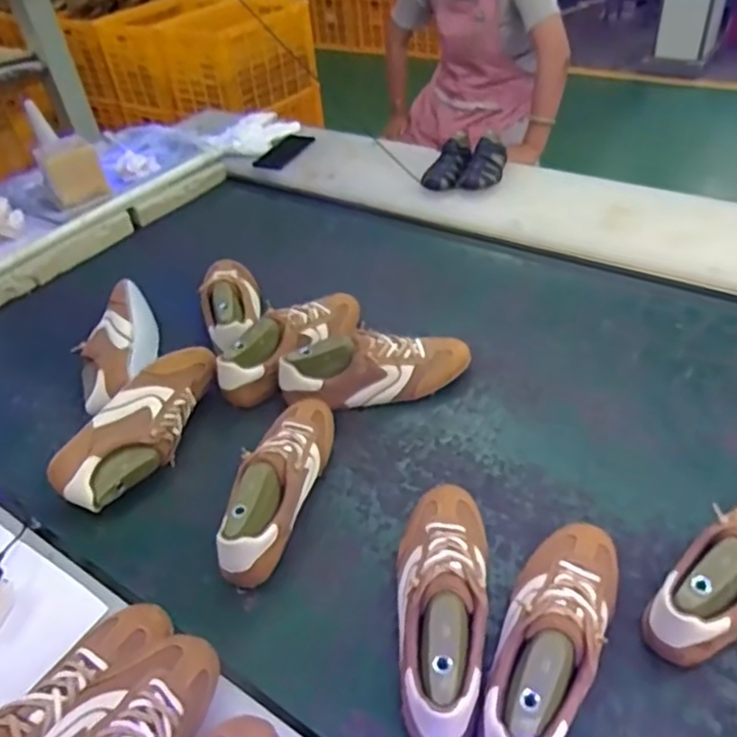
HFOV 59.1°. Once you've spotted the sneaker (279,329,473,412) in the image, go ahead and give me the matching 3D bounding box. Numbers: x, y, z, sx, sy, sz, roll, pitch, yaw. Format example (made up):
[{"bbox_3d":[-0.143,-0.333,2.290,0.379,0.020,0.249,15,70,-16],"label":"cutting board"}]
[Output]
[{"bbox_3d":[0.010,-0.005,0.900,0.258,0.092,0.082,-10,42,-4],"label":"sneaker"}]

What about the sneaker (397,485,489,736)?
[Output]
[{"bbox_3d":[0.071,0.225,0.625,0.087,0.094,0.268,-2,46,6],"label":"sneaker"}]

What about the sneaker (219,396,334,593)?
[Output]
[{"bbox_3d":[-0.111,0.129,0.774,0.082,0.091,0.261,6,43,15],"label":"sneaker"}]

